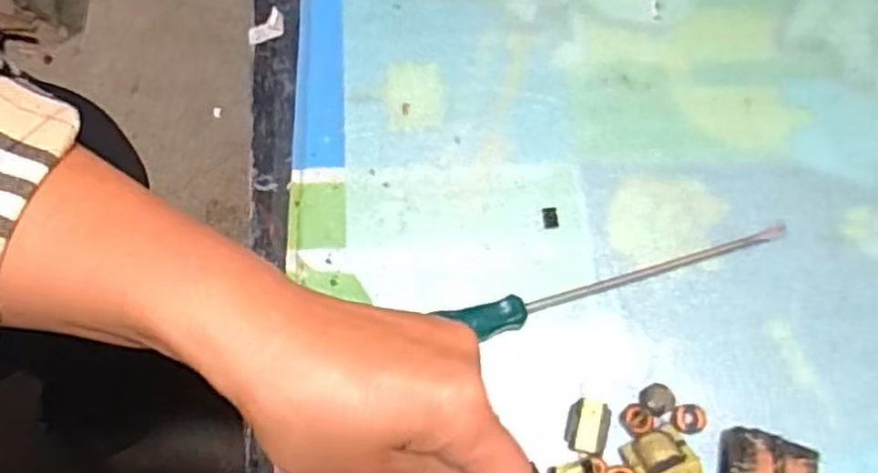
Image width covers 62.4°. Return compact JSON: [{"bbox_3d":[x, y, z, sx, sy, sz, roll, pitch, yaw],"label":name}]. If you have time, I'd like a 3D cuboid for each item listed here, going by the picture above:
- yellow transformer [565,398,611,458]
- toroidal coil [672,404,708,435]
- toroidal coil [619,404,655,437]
[{"bbox_3d":[0.091,0.117,0.444,0.023,0.016,0.032,15,67,6],"label":"yellow transformer"},{"bbox_3d":[0.155,0.114,0.451,0.022,0.008,0.019,-10,66,-5],"label":"toroidal coil"},{"bbox_3d":[0.122,0.115,0.448,0.019,0.011,0.019,0,66,0],"label":"toroidal coil"}]

